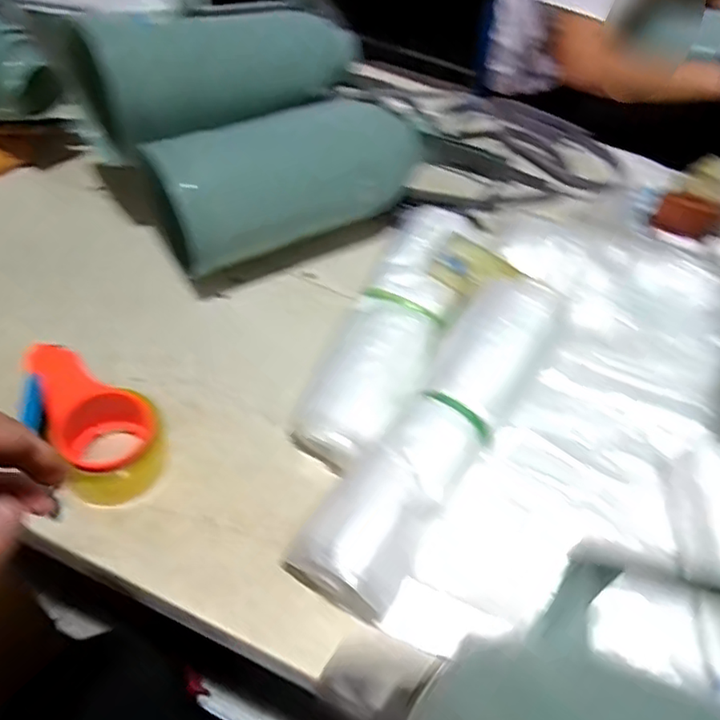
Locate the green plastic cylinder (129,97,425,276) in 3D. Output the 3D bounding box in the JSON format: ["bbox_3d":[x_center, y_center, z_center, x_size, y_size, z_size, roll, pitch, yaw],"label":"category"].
[{"bbox_3d":[-0.085,-0.232,0.746,0.329,0.128,0.145,-24,58,-25],"label":"green plastic cylinder"}]

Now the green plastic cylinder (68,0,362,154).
[{"bbox_3d":[-0.163,-0.387,0.766,0.363,0.137,0.124,-24,58,-25],"label":"green plastic cylinder"}]

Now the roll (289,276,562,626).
[{"bbox_3d":[0.085,0.049,0.605,0.117,0.075,0.417,31,53,16],"label":"roll"}]

